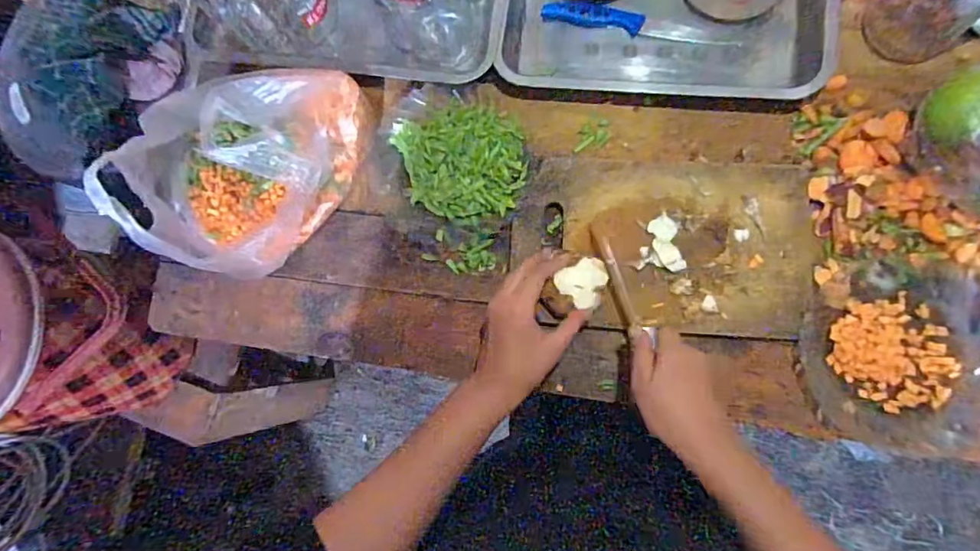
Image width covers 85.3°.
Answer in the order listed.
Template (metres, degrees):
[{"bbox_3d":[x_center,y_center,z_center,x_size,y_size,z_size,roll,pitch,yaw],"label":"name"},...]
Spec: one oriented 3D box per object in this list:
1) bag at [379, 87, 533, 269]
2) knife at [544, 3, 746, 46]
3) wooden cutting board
[{"bbox_3d":[-0.049,-0.113,0.598,0.171,0.036,0.183,22,86,9],"label":"bag"},{"bbox_3d":[0.168,-0.288,0.608,0.216,0.016,0.027,13,85,8],"label":"knife"},{"bbox_3d":[0.178,-0.034,0.554,0.297,0.020,0.182,3,83,7],"label":"wooden cutting board"}]

